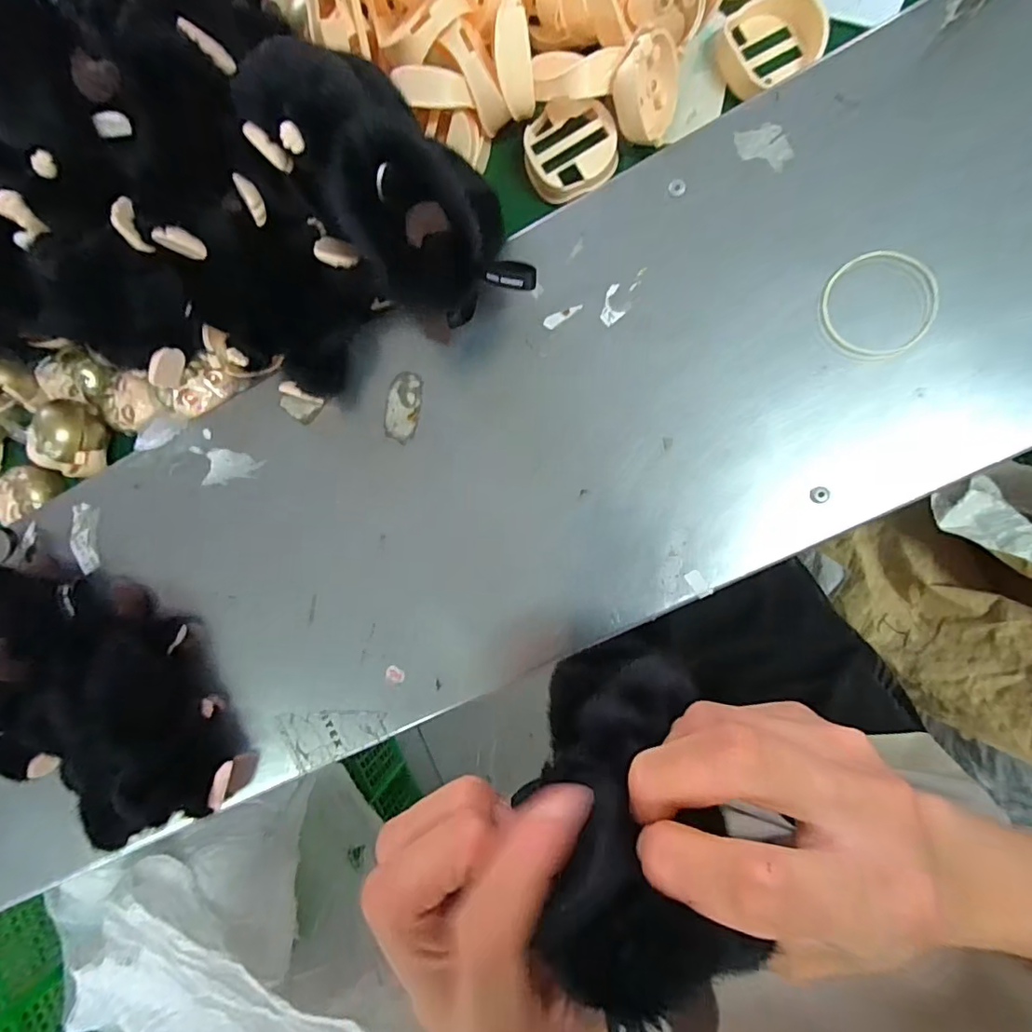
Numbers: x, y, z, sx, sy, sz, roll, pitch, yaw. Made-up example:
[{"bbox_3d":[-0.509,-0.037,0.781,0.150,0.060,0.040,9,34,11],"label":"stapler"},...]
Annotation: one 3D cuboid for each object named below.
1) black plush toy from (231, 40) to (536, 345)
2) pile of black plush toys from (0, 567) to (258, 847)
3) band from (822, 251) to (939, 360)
[{"bbox_3d":[-0.064,-0.166,0.265,0.158,0.062,0.077,42,96,-19],"label":"black plush toy"},{"bbox_3d":[-0.277,0.111,0.327,0.141,0.054,0.199,-26,86,8],"label":"pile of black plush toys"},{"bbox_3d":[0.193,-0.112,0.276,0.055,0.004,0.055,0,89,9],"label":"band"}]

